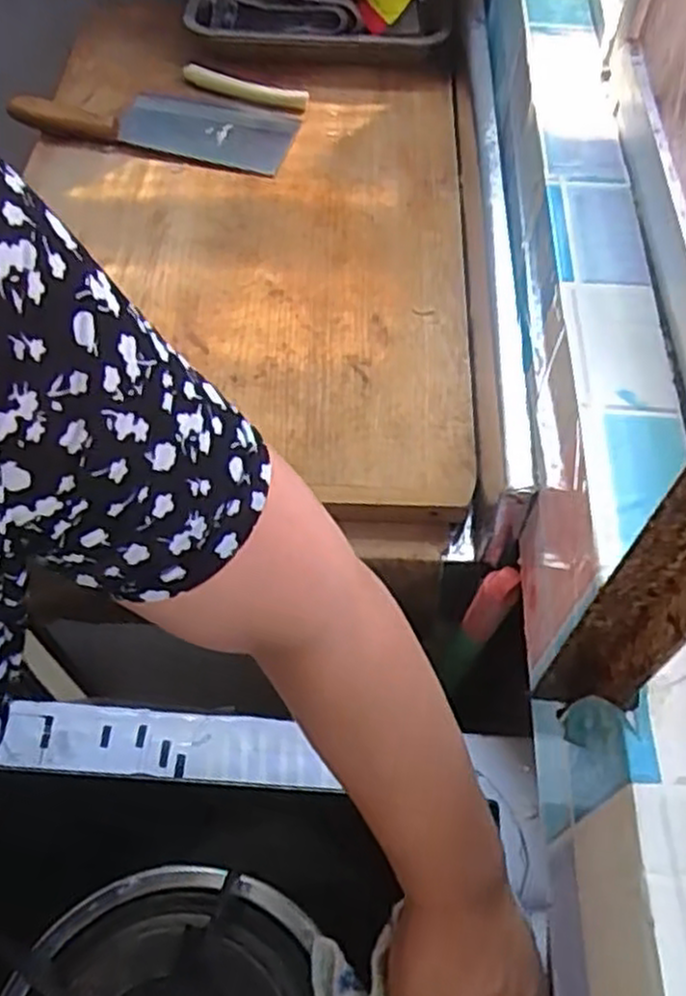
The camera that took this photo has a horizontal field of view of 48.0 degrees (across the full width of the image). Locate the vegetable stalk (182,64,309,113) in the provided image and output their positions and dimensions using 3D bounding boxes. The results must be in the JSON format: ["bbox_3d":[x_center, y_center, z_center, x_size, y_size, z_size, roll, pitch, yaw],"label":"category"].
[{"bbox_3d":[-0.111,-0.460,0.863,0.150,0.013,0.025,20,60,12],"label":"vegetable stalk"}]

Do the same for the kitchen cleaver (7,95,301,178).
[{"bbox_3d":[-0.199,-0.406,0.841,0.293,0.038,0.109,14,59,8],"label":"kitchen cleaver"}]

